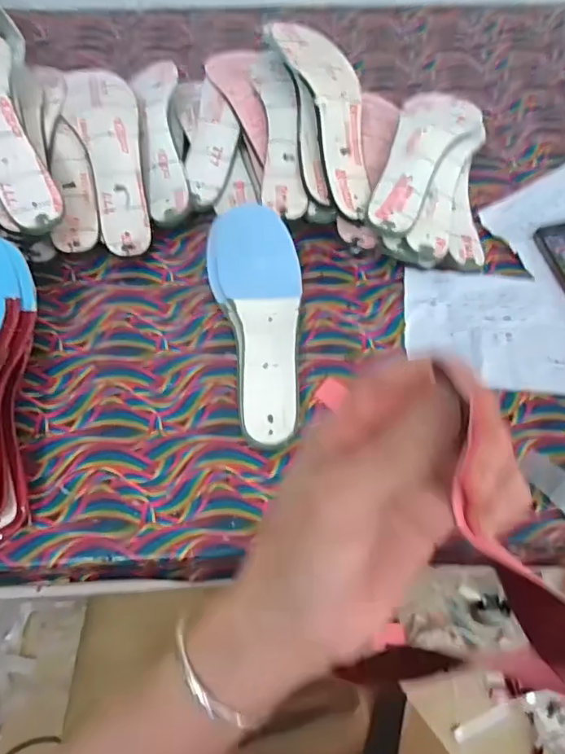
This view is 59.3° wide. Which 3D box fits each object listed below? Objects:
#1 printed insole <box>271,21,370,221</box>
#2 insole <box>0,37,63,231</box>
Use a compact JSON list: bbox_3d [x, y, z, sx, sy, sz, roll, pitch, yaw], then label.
[{"bbox_3d":[0.049,-0.266,0.499,0.075,0.038,0.225,-14,84,-9],"label":"printed insole"},{"bbox_3d":[-0.265,-0.234,0.458,0.066,0.036,0.219,-24,86,-13],"label":"insole"}]

